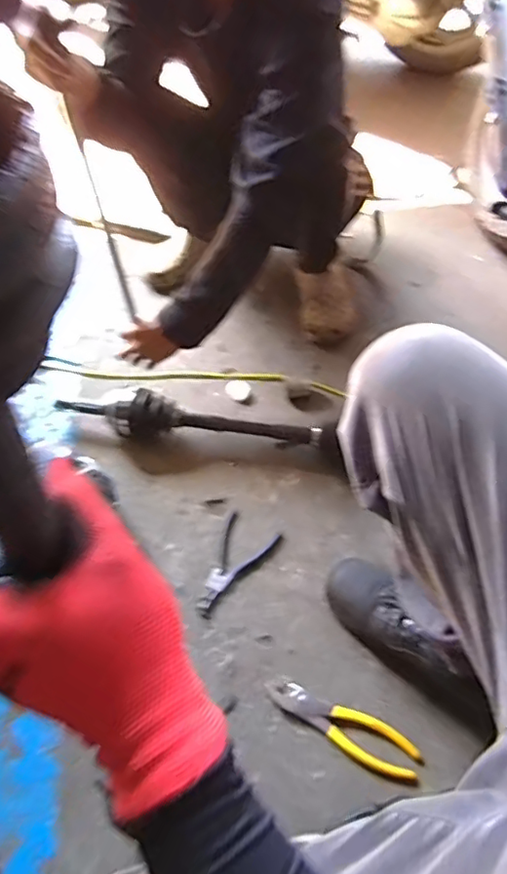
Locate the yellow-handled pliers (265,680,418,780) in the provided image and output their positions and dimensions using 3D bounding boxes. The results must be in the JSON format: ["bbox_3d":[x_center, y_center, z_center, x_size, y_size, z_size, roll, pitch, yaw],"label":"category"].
[{"bbox_3d":[0.111,0.360,0.729,0.197,0.017,0.055,26,59,17],"label":"yellow-handled pliers"}]

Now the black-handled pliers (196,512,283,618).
[{"bbox_3d":[-0.028,0.192,0.852,0.084,0.017,0.160,21,58,14],"label":"black-handled pliers"}]

